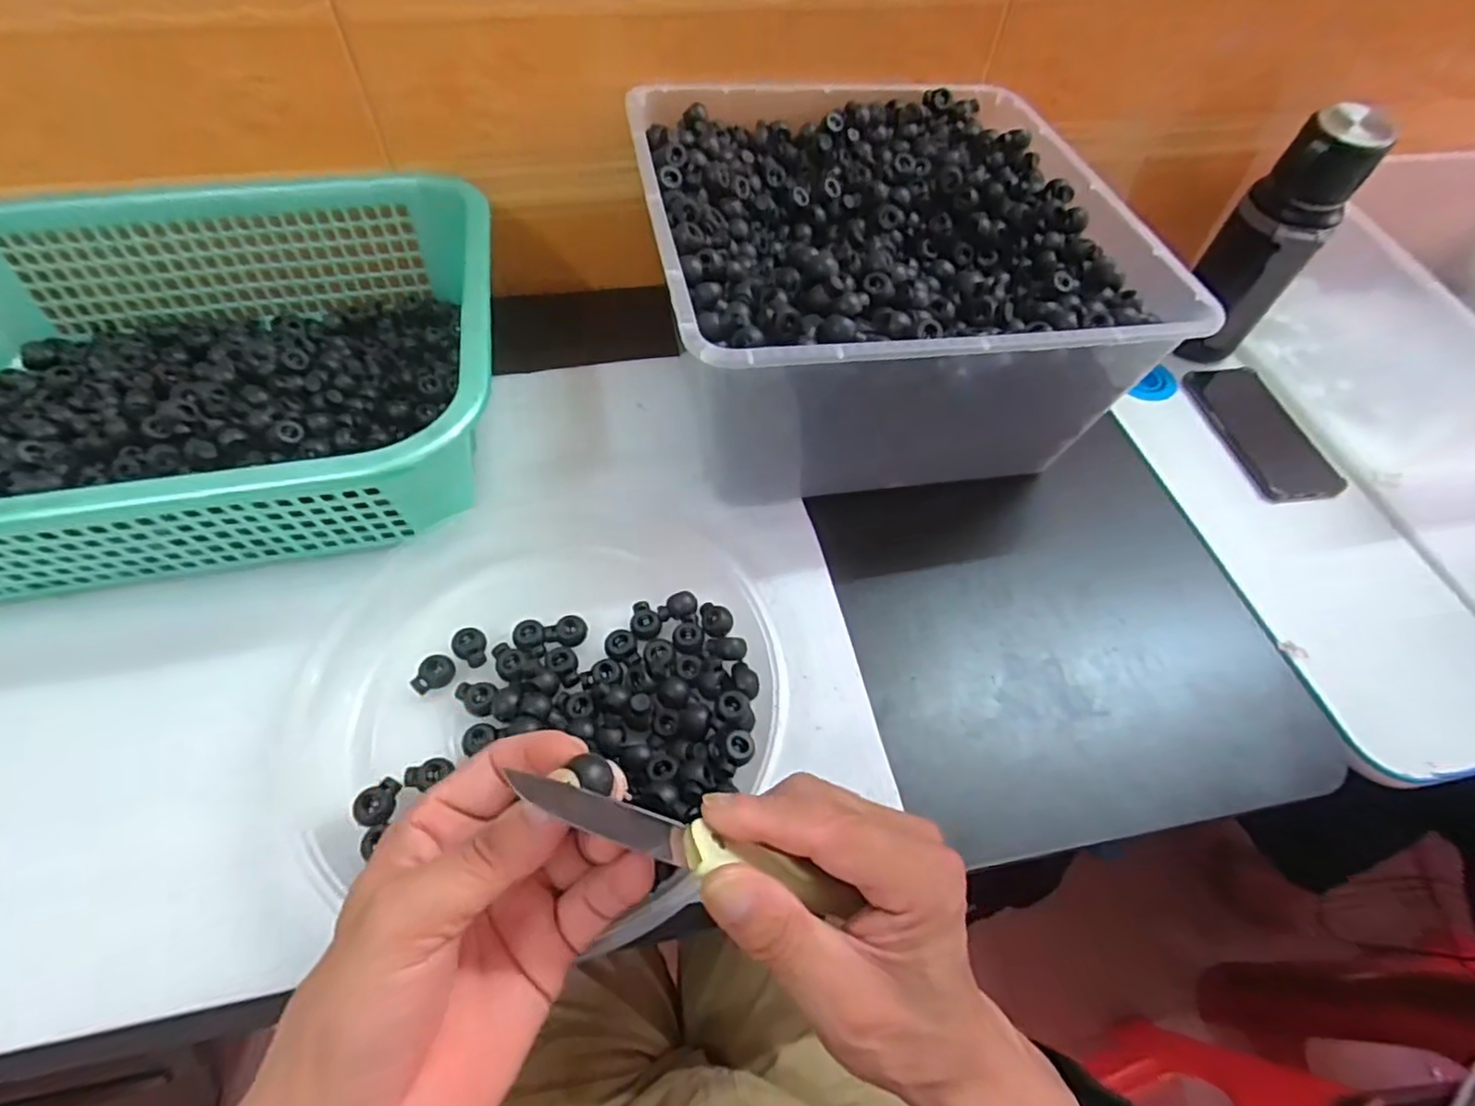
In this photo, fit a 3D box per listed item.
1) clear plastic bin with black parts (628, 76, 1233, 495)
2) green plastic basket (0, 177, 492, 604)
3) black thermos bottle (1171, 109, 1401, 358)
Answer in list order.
[{"bbox_3d":[0.089,-0.184,0.472,0.289,0.150,0.297,-8,57,-9],"label":"clear plastic bin with black parts"},{"bbox_3d":[-0.342,-0.110,0.424,0.381,0.109,0.281,-8,57,-9],"label":"green plastic basket"},{"bbox_3d":[0.489,-0.283,0.628,0.075,0.227,0.065,33,61,17],"label":"black thermos bottle"}]

